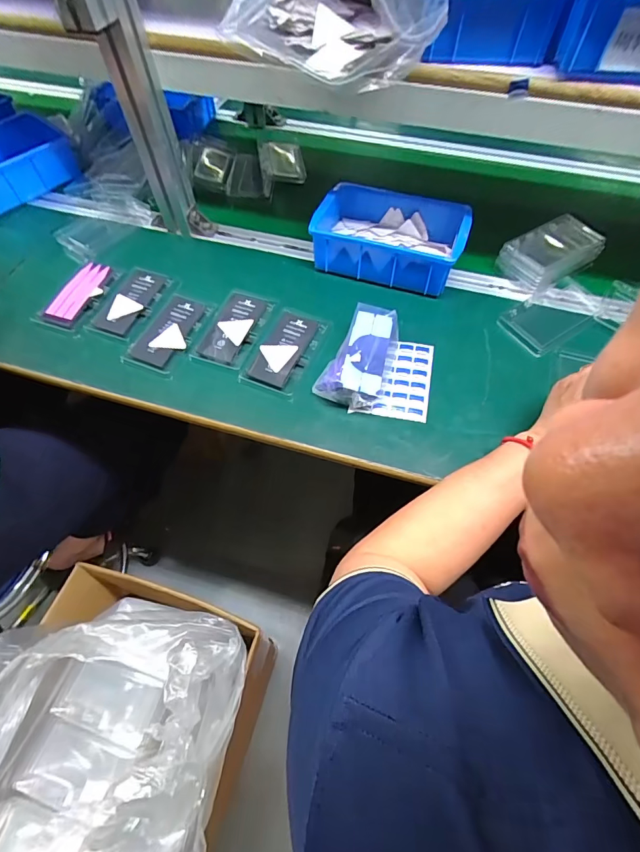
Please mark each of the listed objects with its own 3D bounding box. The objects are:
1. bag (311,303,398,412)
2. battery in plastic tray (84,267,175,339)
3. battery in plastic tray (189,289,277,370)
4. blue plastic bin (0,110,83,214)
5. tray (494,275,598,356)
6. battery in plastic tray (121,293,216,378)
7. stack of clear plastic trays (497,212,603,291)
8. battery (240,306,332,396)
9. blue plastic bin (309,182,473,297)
[{"bbox_3d":[0.050,-0.083,0.502,0.072,0.042,0.127,20,61,12],"label":"bag"},{"bbox_3d":[-0.260,-0.172,0.571,0.072,0.007,0.121,21,61,12],"label":"battery in plastic tray"},{"bbox_3d":[-0.112,-0.129,0.546,0.071,0.013,0.120,20,61,12],"label":"battery in plastic tray"},{"bbox_3d":[-0.527,-0.431,0.694,0.207,0.064,0.160,-38,66,-20],"label":"blue plastic bin"},{"bbox_3d":[0.302,-0.147,0.544,0.129,0.017,0.068,-32,64,-18],"label":"tray"},{"bbox_3d":[-0.201,-0.125,0.556,0.072,0.013,0.125,18,60,11],"label":"battery in plastic tray"},{"bbox_3d":[0.321,-0.239,0.575,0.124,0.042,0.076,-26,62,-15],"label":"stack of clear plastic trays"},{"bbox_3d":[-0.043,-0.095,0.526,0.071,0.014,0.123,23,61,13],"label":"battery"},{"bbox_3d":[0.096,-0.263,0.583,0.196,0.065,0.126,18,60,10],"label":"blue plastic bin"}]

